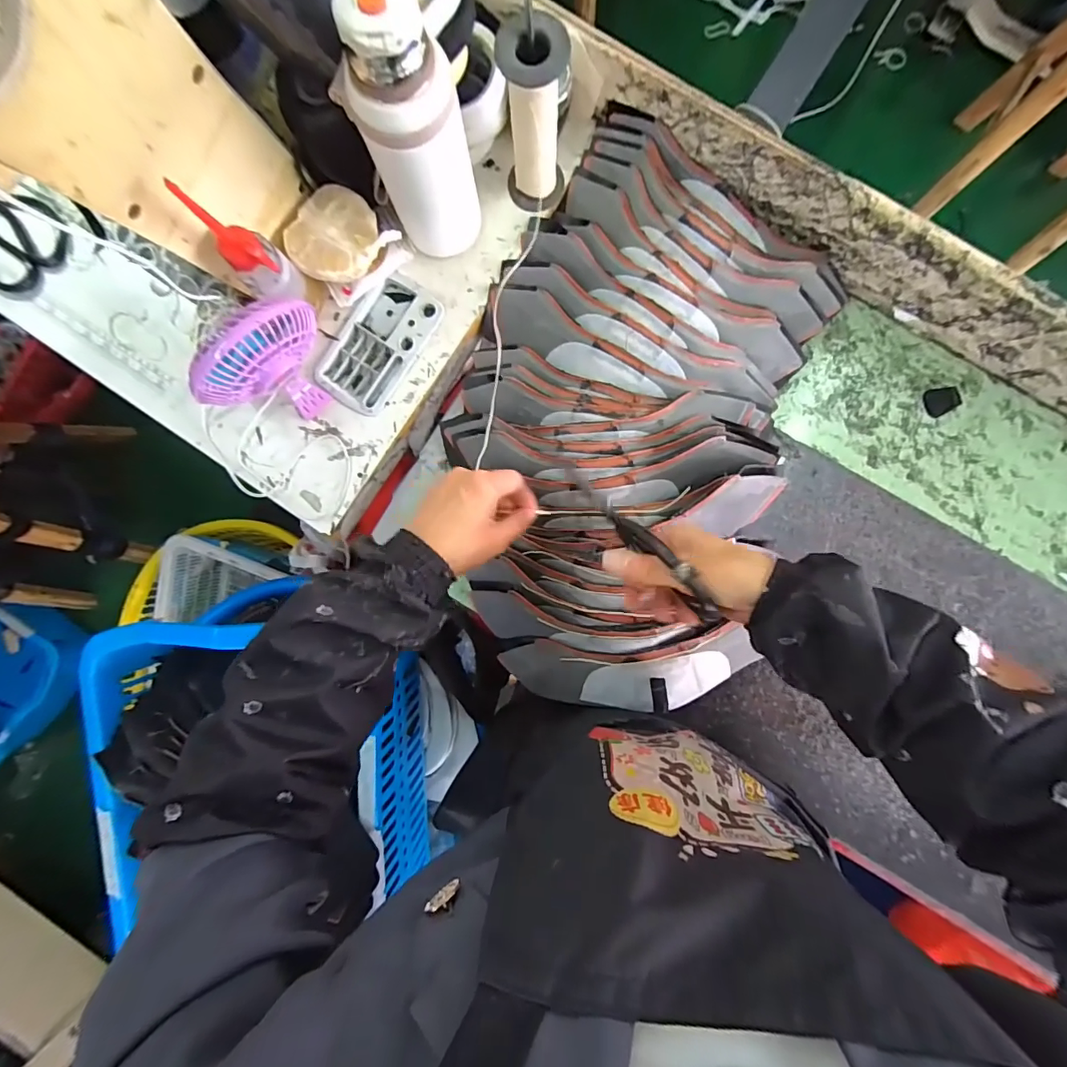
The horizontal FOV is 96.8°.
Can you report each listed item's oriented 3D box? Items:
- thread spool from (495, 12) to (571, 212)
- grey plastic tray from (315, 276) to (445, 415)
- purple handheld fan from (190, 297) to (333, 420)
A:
[{"bbox_3d":[0.002,-0.375,0.440,0.056,0.152,0.049,-4,88,2],"label":"thread spool"},{"bbox_3d":[-0.167,-0.205,0.517,0.087,0.012,0.145,34,90,3],"label":"grey plastic tray"},{"bbox_3d":[-0.241,-0.157,0.449,0.046,0.129,0.127,38,90,3],"label":"purple handheld fan"}]

